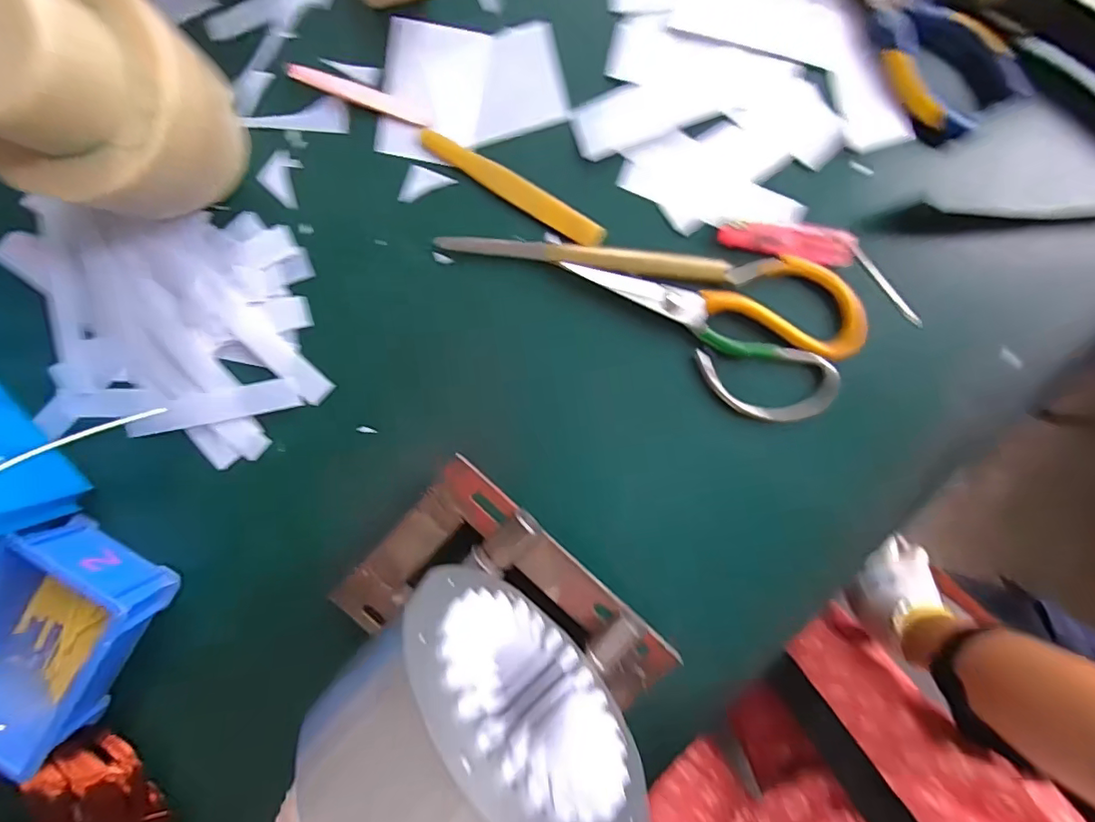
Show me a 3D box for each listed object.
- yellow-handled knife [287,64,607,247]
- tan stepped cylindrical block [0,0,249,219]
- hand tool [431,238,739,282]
[{"bbox_3d":[-0.060,-0.167,0.330,0.219,0.005,0.020,30,97,0],"label":"yellow-handled knife"},{"bbox_3d":[-0.228,-0.160,0.274,0.079,0.133,0.096,0,96,4],"label":"tan stepped cylindrical block"},{"bbox_3d":[0.023,-0.100,0.333,0.185,0.004,0.015,7,97,3],"label":"hand tool"}]

